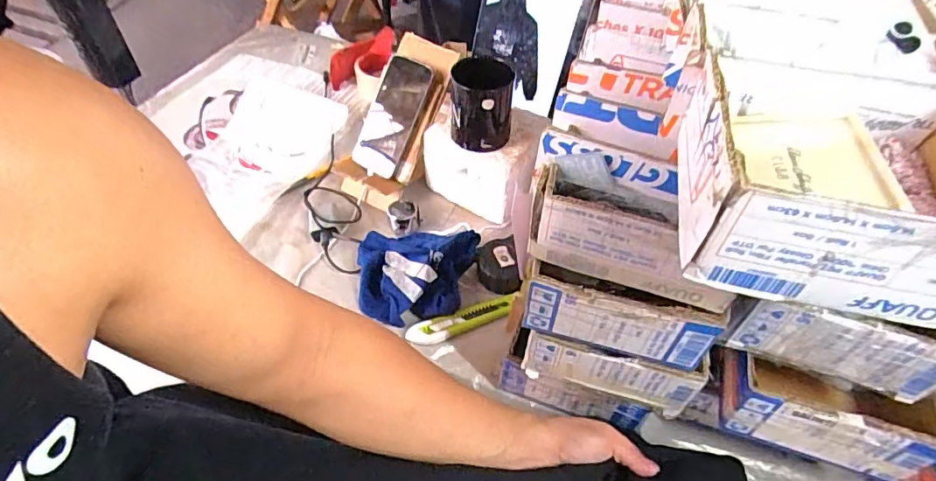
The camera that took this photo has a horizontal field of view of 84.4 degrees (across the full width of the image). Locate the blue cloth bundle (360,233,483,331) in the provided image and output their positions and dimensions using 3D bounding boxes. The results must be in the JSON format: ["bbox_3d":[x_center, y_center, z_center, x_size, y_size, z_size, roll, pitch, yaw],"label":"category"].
[{"bbox_3d":[-0.064,0.036,0.660,0.156,0.049,0.140,-3,49,-5],"label":"blue cloth bundle"}]

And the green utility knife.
[{"bbox_3d":[-0.005,0.097,0.637,0.136,0.019,0.029,-19,53,-18],"label":"green utility knife"}]

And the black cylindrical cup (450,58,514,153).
[{"bbox_3d":[0.018,-0.176,0.678,0.074,0.111,0.076,1,49,-2],"label":"black cylindrical cup"}]

